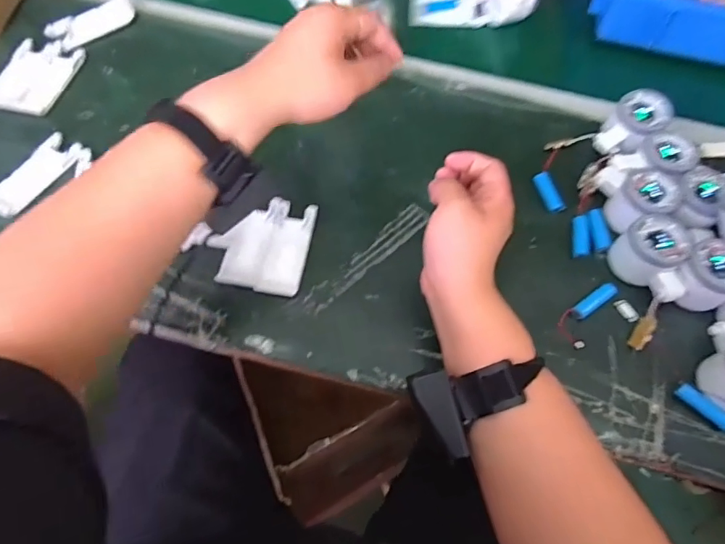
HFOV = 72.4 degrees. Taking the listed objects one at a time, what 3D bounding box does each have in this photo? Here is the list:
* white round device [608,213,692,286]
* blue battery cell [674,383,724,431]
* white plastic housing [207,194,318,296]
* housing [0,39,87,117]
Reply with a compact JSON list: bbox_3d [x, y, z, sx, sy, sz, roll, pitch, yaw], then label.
[{"bbox_3d":[0.295,-0.024,0.511,0.061,0.048,0.064,40,67,16],"label":"white round device"},{"bbox_3d":[0.315,0.124,0.455,0.014,0.016,0.051,-40,71,-21],"label":"blue battery cell"},{"bbox_3d":[-0.104,-0.029,0.512,0.097,0.011,0.110,9,62,1],"label":"white plastic housing"},{"bbox_3d":[-0.397,-0.238,0.601,0.077,0.009,0.114,11,62,2],"label":"housing"}]

